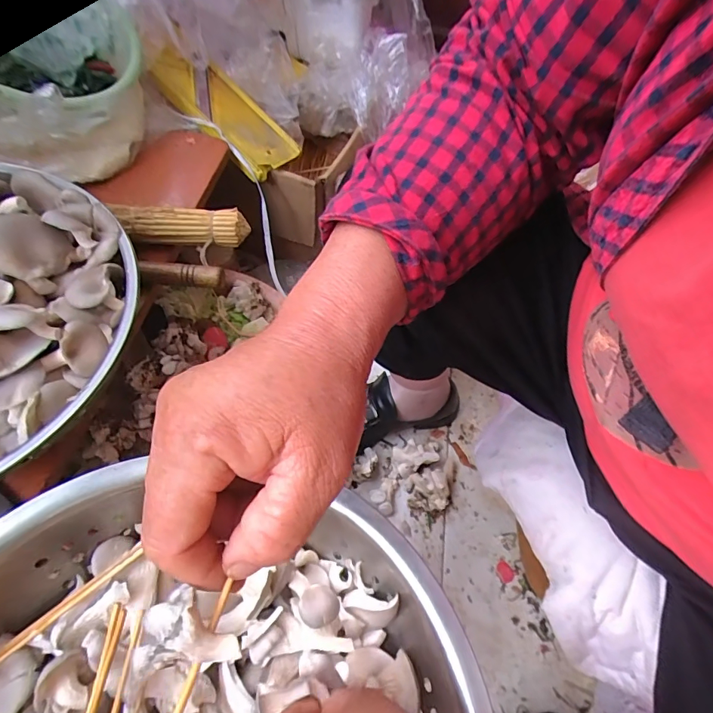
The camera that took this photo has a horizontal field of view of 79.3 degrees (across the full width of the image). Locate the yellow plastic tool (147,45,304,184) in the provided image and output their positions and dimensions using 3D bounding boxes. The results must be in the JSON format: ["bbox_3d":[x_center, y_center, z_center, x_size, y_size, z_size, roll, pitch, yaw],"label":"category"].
[{"bbox_3d":[-0.199,-0.367,0.656,0.219,0.036,0.118,39,59,-11],"label":"yellow plastic tool"}]

